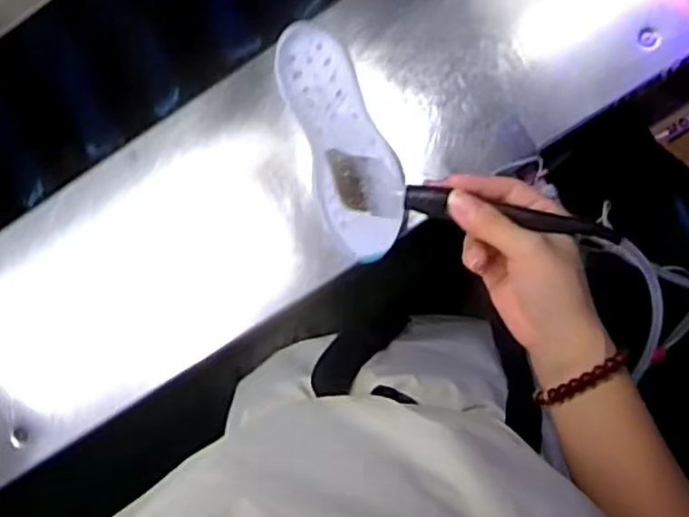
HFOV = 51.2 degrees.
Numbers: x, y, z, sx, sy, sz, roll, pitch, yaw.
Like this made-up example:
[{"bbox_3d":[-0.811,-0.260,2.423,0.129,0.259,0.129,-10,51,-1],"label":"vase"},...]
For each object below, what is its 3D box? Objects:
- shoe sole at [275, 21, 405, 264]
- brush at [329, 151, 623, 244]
[{"bbox_3d":[0.000,-0.117,0.714,0.083,0.022,0.237,-19,91,-2],"label":"shoe sole"},{"bbox_3d":[0.075,-0.030,0.429,0.173,0.016,0.033,13,95,11],"label":"brush"}]

